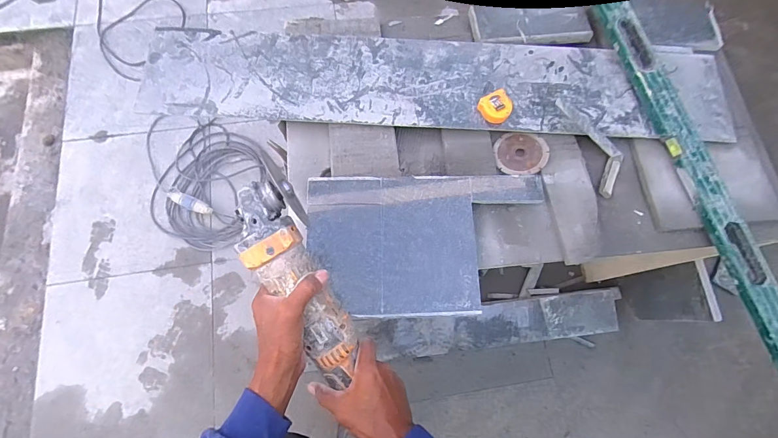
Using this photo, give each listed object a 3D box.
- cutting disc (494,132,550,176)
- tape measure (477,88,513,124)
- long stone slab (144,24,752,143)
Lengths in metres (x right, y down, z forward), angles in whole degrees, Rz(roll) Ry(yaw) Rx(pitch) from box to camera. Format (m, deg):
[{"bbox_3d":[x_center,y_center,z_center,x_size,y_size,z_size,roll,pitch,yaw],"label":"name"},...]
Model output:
[{"bbox_3d":[0.261,-0.129,0.729,0.100,0.006,0.097,-4,65,9],"label":"cutting disc"},{"bbox_3d":[0.210,-0.220,0.720,0.057,0.030,0.064,-17,74,-6],"label":"tape measure"},{"bbox_3d":[0.094,-0.283,0.741,1.171,0.032,0.208,3,73,0],"label":"long stone slab"}]

